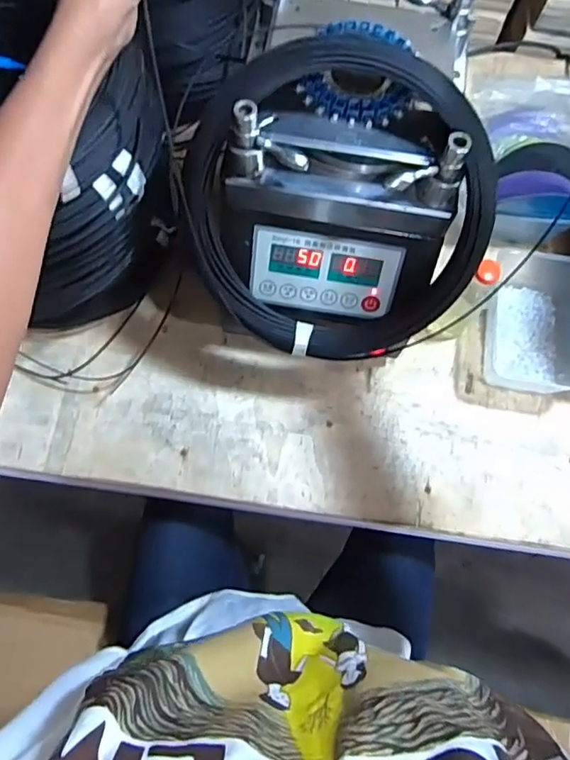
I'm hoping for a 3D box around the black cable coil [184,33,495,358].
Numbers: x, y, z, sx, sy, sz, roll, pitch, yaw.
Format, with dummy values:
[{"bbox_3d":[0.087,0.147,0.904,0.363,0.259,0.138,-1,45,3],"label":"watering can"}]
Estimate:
[{"bbox_3d":[0.050,-0.149,0.502,0.287,0.274,0.051,23,32,-15],"label":"black cable coil"}]

